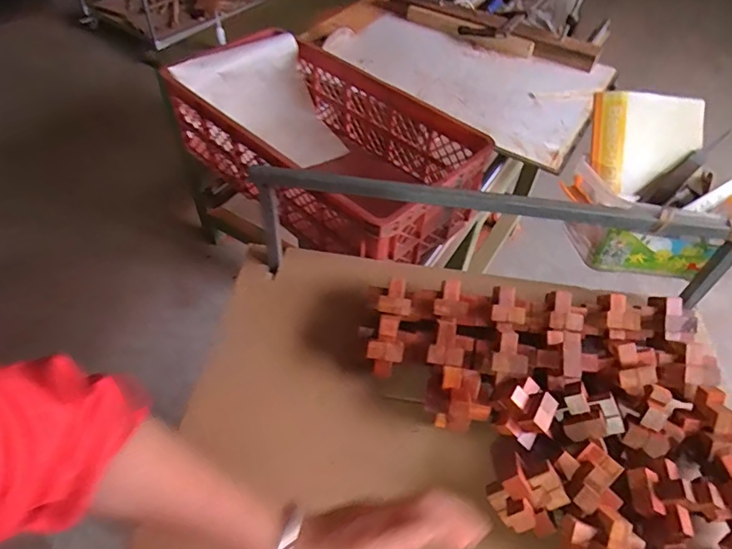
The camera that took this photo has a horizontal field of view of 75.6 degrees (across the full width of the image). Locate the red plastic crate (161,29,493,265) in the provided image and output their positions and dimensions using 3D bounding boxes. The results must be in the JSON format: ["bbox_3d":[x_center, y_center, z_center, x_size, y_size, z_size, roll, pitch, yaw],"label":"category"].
[{"bbox_3d":[-0.102,-0.262,0.979,0.359,0.196,0.629,-36,61,-28],"label":"red plastic crate"}]

